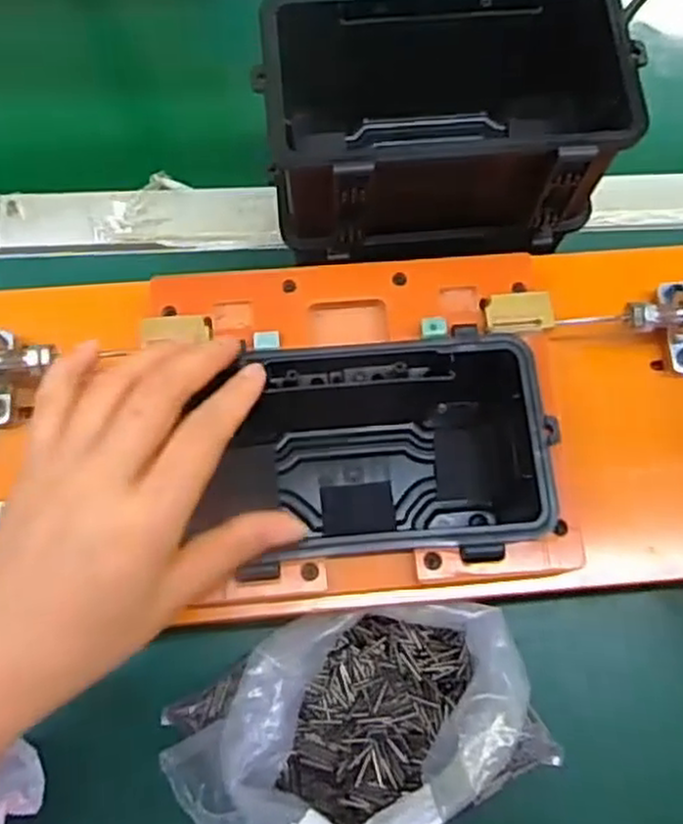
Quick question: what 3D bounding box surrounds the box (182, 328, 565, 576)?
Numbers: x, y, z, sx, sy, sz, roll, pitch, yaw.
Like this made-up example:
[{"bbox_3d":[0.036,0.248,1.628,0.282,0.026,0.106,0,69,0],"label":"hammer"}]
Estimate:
[{"bbox_3d":[0.017,0.025,0.381,0.156,0.079,0.104,-5,75,-3],"label":"box"}]

